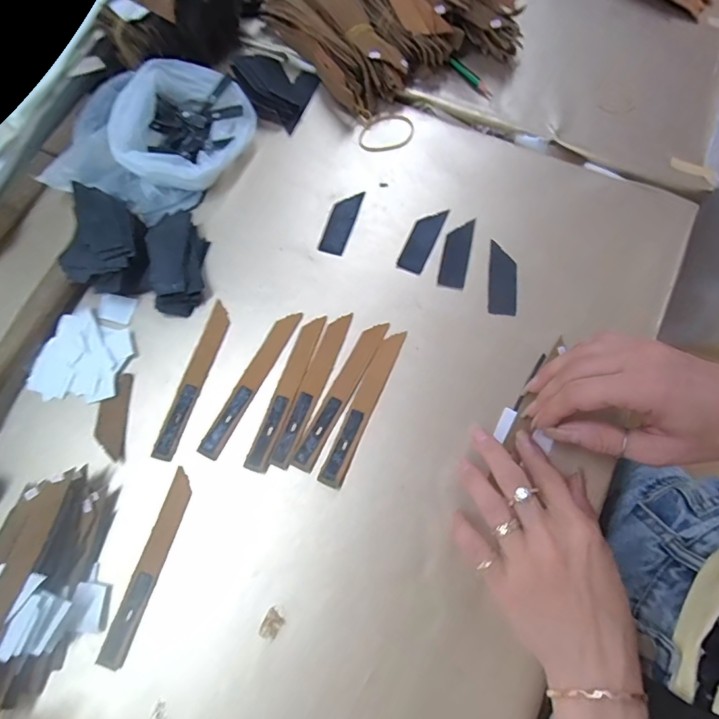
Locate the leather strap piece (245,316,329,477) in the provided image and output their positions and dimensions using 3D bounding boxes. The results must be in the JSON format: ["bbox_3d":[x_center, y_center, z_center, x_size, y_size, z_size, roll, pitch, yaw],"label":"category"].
[{"bbox_3d":[-0.054,0.022,0.357,0.016,0.004,0.123,18,73,8],"label":"leather strap piece"}]

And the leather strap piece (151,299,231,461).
[{"bbox_3d":[-0.125,0.014,0.361,0.015,0.004,0.123,15,72,7],"label":"leather strap piece"}]

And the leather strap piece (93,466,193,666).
[{"bbox_3d":[-0.140,0.137,0.320,0.017,0.004,0.123,16,72,7],"label":"leather strap piece"}]

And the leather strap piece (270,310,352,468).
[{"bbox_3d":[-0.035,0.020,0.357,0.016,0.004,0.124,19,73,8],"label":"leather strap piece"}]

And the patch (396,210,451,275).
[{"bbox_3d":[0.053,-0.102,0.403,0.022,0.004,0.064,23,74,9],"label":"patch"}]

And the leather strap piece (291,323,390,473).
[{"bbox_3d":[-0.014,0.024,0.355,0.018,0.004,0.123,27,74,10],"label":"leather strap piece"}]

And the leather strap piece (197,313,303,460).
[{"bbox_3d":[-0.082,0.016,0.362,0.016,0.004,0.124,25,74,10],"label":"leather strap piece"}]

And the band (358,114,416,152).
[{"bbox_3d":[0.025,-0.209,0.440,0.048,0.005,0.048,0,71,1],"label":"band"}]

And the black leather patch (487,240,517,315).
[{"bbox_3d":[0.117,-0.066,0.389,0.022,0.004,0.063,6,72,4],"label":"black leather patch"}]

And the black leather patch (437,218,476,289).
[{"bbox_3d":[0.081,-0.089,0.398,0.022,0.004,0.063,12,72,6],"label":"black leather patch"}]

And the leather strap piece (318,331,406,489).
[{"bbox_3d":[0.003,0.033,0.352,0.017,0.004,0.124,23,73,9],"label":"leather strap piece"}]

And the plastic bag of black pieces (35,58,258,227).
[{"bbox_3d":[-0.176,-0.193,0.412,0.142,0.046,0.139,15,72,6],"label":"plastic bag of black pieces"}]

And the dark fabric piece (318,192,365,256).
[{"bbox_3d":[-0.016,-0.119,0.411,0.021,0.004,0.063,16,72,7],"label":"dark fabric piece"}]

